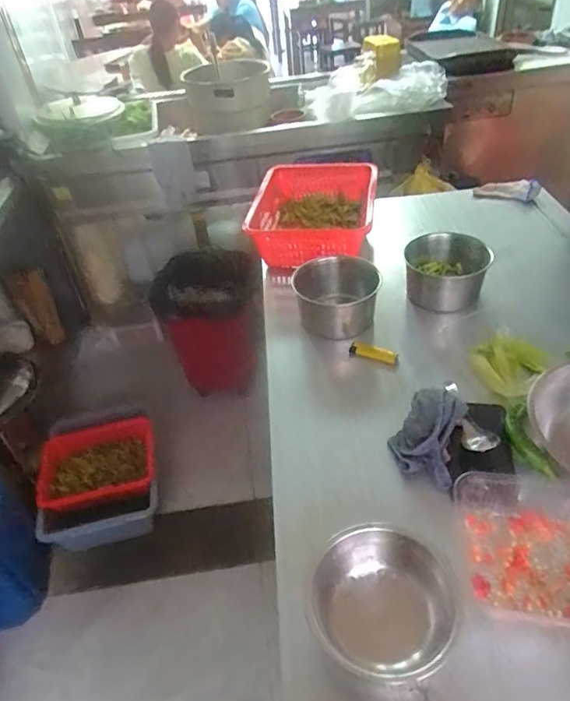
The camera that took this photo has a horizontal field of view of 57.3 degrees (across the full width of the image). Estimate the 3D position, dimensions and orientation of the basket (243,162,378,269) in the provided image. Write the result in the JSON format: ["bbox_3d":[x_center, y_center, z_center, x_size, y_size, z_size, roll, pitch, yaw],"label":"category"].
[{"bbox_3d":[0.062,-0.286,1.121,0.239,0.109,0.329,4,42,12],"label":"basket"}]

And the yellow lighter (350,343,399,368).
[{"bbox_3d":[0.147,0.004,0.849,0.081,0.013,0.027,14,45,22],"label":"yellow lighter"}]

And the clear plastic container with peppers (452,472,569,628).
[{"bbox_3d":[0.268,0.219,0.565,0.142,0.044,0.140,0,41,8],"label":"clear plastic container with peppers"}]

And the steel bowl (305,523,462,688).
[{"bbox_3d":[0.095,0.254,0.531,0.138,0.057,0.142,-4,41,3],"label":"steel bowl"}]

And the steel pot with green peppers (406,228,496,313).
[{"bbox_3d":[0.290,-0.134,0.935,0.136,0.098,0.134,-4,41,3],"label":"steel pot with green peppers"}]

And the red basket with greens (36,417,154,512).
[{"bbox_3d":[-0.561,0.346,1.553,0.337,0.089,0.292,-13,41,-7],"label":"red basket with greens"}]

